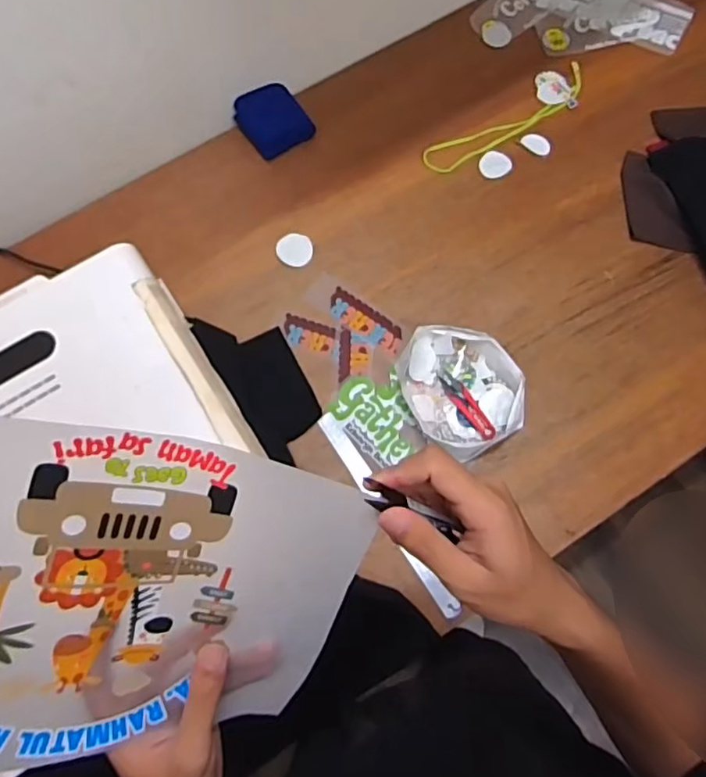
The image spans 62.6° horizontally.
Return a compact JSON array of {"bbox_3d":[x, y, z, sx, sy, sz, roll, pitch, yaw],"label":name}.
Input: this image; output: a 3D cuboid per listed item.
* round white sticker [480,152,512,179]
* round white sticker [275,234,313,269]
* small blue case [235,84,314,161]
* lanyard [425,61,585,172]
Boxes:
[{"bbox_3d":[0.246,-0.387,1.005,0.051,0.005,0.056,1,72,-3],"label":"round white sticker"},{"bbox_3d":[-0.097,-0.233,0.972,0.062,0.005,0.057,-1,72,2],"label":"round white sticker"},{"bbox_3d":[-0.144,-0.482,1.042,0.108,0.042,0.121,-33,74,-8],"label":"small blue case"},{"bbox_3d":[0.286,-0.480,1.034,0.362,0.009,0.078,-33,74,-8],"label":"lanyard"}]

